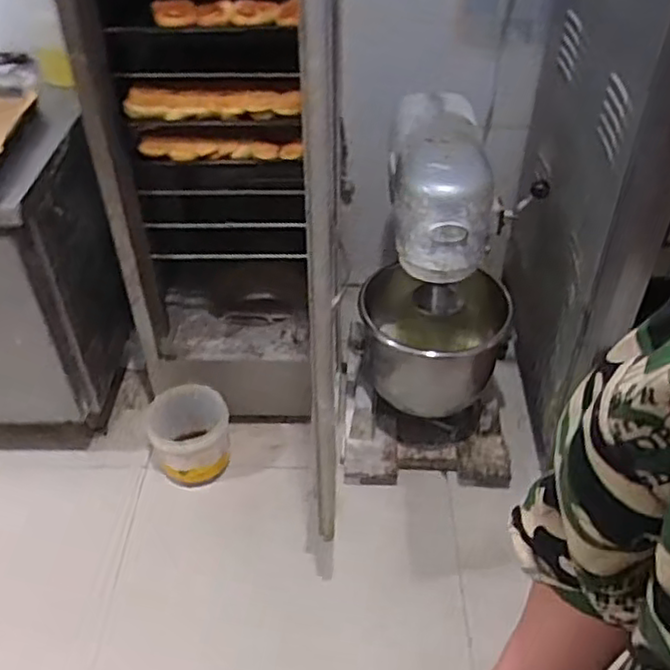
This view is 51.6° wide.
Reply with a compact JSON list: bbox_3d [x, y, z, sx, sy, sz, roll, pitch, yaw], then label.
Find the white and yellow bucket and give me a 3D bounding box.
[{"bbox_3d":[-0.378,0.254,1.816,0.220,0.200,0.259,-13,42,-14],"label":"white and yellow bucket"}]

